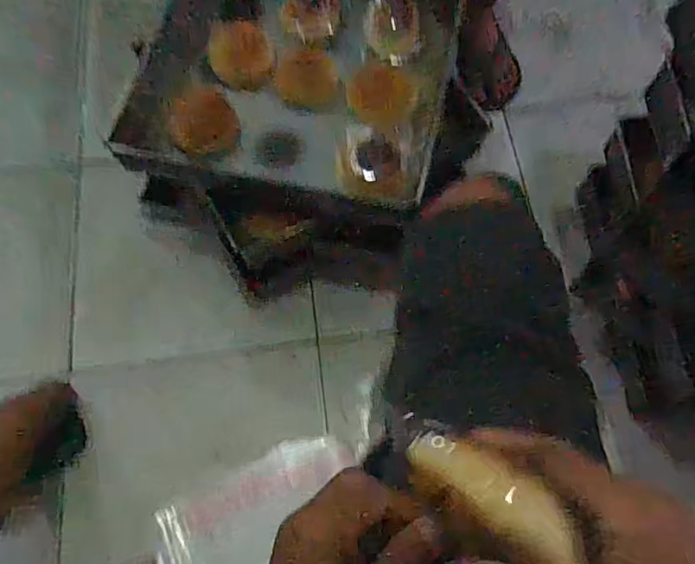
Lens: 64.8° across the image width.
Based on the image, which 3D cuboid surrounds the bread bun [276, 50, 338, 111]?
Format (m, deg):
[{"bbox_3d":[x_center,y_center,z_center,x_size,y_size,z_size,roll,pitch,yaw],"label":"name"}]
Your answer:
[{"bbox_3d":[-0.062,-0.315,0.850,0.093,0.031,0.082,-7,69,-2],"label":"bread bun"}]

